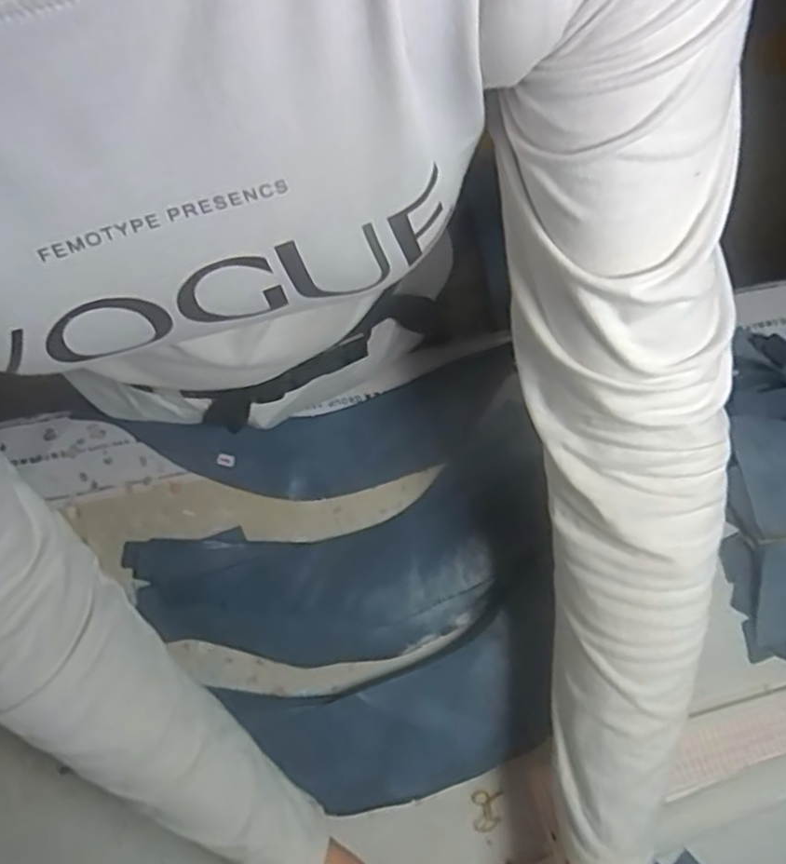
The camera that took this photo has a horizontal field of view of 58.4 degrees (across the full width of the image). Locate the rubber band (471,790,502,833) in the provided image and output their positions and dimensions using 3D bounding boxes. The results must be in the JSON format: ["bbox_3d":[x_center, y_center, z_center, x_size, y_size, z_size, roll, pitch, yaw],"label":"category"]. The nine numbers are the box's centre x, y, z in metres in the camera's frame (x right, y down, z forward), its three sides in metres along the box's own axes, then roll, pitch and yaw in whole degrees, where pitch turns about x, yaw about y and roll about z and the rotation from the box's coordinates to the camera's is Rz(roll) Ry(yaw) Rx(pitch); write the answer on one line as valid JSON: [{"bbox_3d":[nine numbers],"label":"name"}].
[{"bbox_3d":[0.063,0.252,0.467,0.019,0.004,0.025,-3,79,-1],"label":"rubber band"}]

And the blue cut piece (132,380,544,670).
[{"bbox_3d":[-0.025,0.090,0.488,0.291,0.019,0.129,-22,76,-4],"label":"blue cut piece"}]

